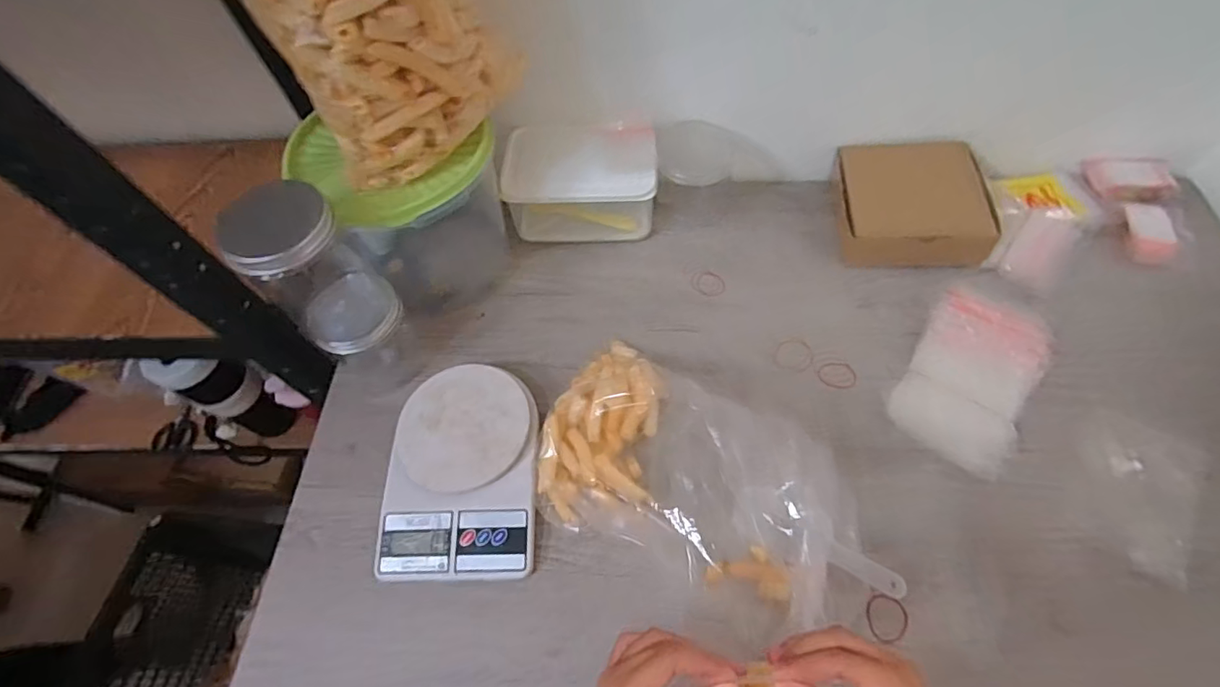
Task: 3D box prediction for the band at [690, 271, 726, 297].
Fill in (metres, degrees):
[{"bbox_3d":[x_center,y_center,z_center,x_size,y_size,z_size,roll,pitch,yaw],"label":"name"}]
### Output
[{"bbox_3d":[0.122,-0.074,0.659,0.044,0.005,0.034,27,65,17],"label":"band"}]

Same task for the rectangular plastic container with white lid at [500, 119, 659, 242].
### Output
[{"bbox_3d":[-0.035,-0.202,0.677,0.181,0.096,0.113,-1,60,3],"label":"rectangular plastic container with white lid"}]

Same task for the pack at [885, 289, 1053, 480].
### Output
[{"bbox_3d":[0.379,0.033,0.554,0.114,0.024,0.190,32,67,20],"label":"pack"}]

